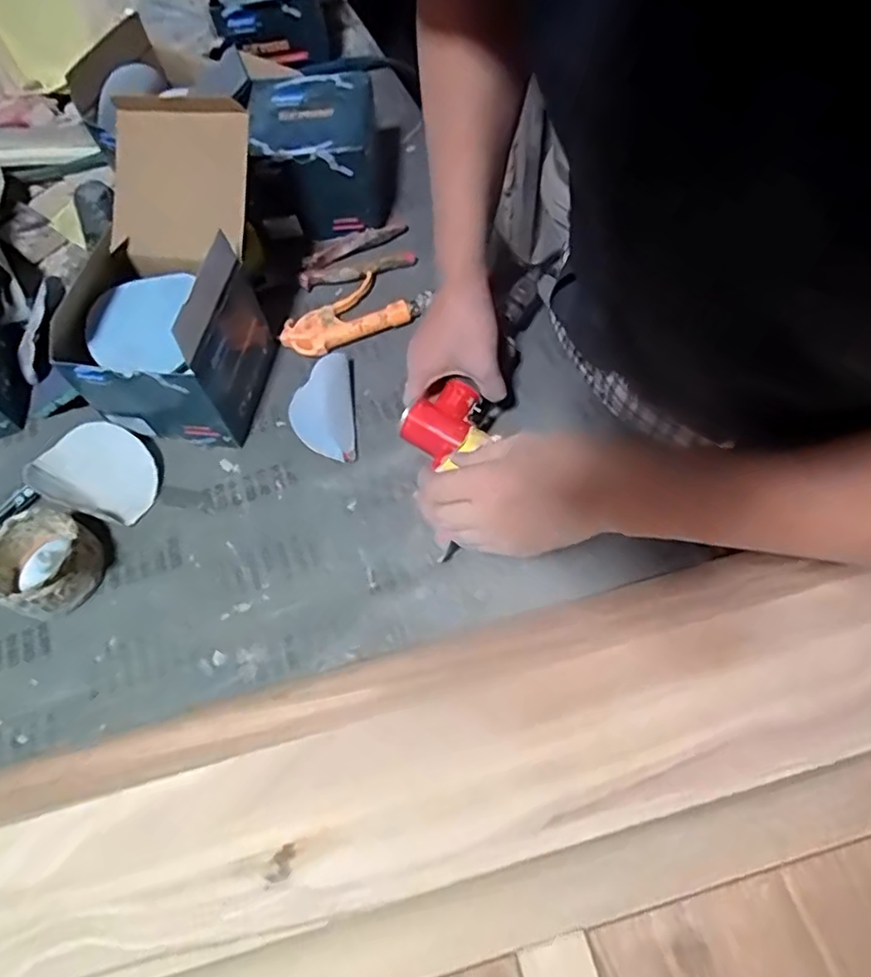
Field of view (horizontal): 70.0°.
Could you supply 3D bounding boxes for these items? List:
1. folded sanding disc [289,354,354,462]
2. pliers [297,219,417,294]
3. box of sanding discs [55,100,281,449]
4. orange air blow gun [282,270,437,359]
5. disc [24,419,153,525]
[{"bbox_3d":[-0.108,-0.079,0.599,0.058,0.009,0.122,-7,61,1],"label":"folded sanding disc"},{"bbox_3d":[-0.090,-0.261,0.687,0.127,0.011,0.074,-17,62,-4],"label":"pliers"},{"bbox_3d":[-0.233,-0.184,0.567,0.129,0.187,0.228,6,63,8],"label":"box of sanding discs"},{"bbox_3d":[-0.086,-0.177,0.641,0.136,0.021,0.080,-39,65,-15],"label":"orange air blow gun"},{"bbox_3d":[-0.307,-0.017,0.568,0.107,0.013,0.083,23,61,-1],"label":"disc"}]

